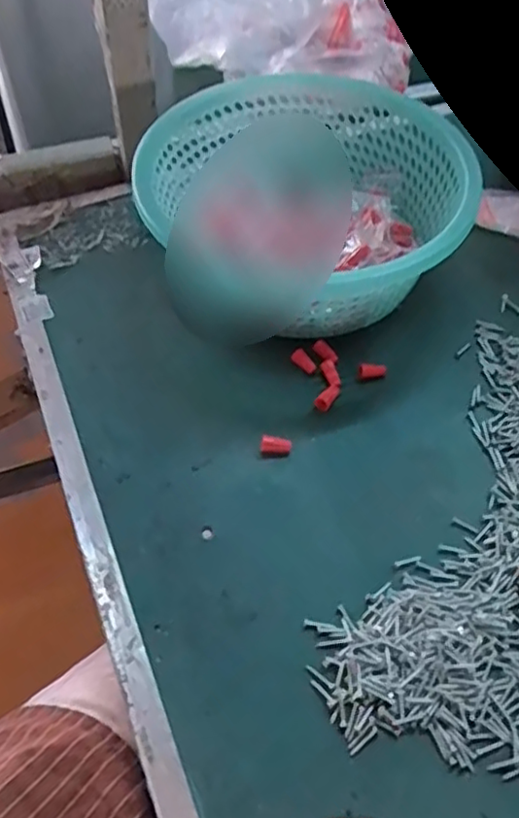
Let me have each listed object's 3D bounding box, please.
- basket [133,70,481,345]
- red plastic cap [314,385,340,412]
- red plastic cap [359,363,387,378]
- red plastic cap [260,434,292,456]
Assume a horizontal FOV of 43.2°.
[{"bbox_3d":[0.037,-0.183,0.587,0.257,0.103,0.281,1,54,-1],"label":"basket"},{"bbox_3d":[0.054,-0.010,0.518,0.012,0.009,0.026,29,59,18],"label":"red plastic cap"},{"bbox_3d":[0.093,-0.032,0.535,0.023,0.010,0.010,-9,55,-7],"label":"red plastic cap"},{"bbox_3d":[0.012,0.027,0.491,0.023,0.014,0.011,1,54,-1],"label":"red plastic cap"}]

